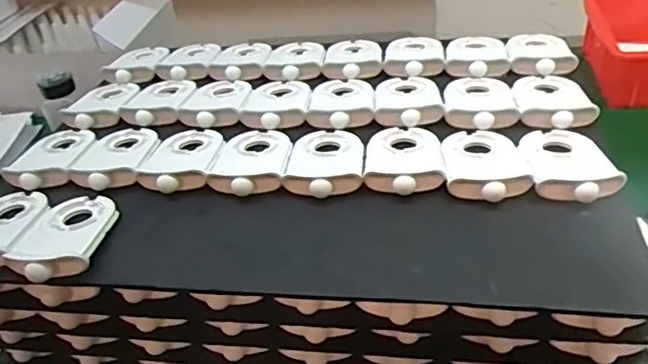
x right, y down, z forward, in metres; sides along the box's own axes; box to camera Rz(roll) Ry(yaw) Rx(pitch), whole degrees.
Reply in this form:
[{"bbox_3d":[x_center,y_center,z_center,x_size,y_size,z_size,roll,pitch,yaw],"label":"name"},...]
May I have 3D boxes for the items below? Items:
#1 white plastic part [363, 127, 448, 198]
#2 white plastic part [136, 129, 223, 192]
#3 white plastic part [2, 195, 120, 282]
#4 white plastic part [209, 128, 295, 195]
[{"bbox_3d":[0.062,-0.023,0.453,0.057,0.016,0.088,-1,38,8],"label":"white plastic part"},{"bbox_3d":[-0.114,-0.023,0.477,0.055,0.015,0.085,-1,38,9],"label":"white plastic part"},{"bbox_3d":[-0.183,0.037,0.410,0.058,0.022,0.080,-3,38,5],"label":"white plastic part"},{"bbox_3d":[-0.056,-0.022,0.471,0.058,0.015,0.089,0,38,10],"label":"white plastic part"}]

